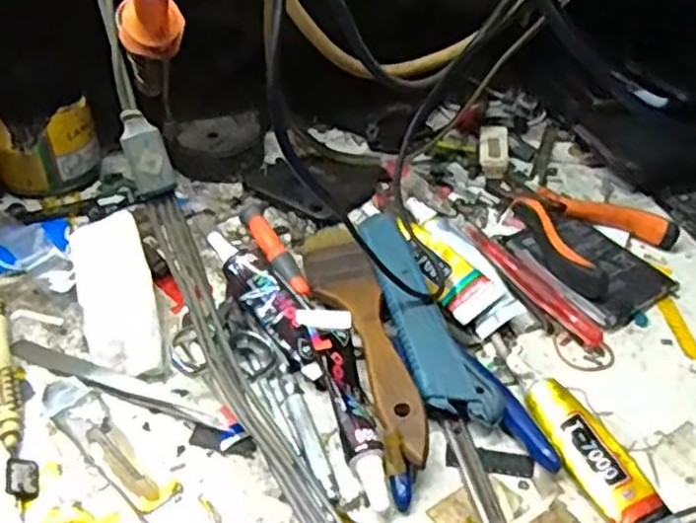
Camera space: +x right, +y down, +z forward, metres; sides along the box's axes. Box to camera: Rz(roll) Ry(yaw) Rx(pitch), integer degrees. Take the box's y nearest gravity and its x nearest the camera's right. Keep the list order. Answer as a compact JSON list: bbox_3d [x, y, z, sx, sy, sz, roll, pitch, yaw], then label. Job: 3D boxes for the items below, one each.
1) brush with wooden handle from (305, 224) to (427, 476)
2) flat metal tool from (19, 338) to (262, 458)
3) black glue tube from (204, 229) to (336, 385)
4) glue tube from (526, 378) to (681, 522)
[{"bbox_3d":[0.007,0.036,0.373,0.033,0.022,0.169,-8,42,-12],"label":"brush with wooden handle"},{"bbox_3d":[-0.107,0.061,0.354,0.140,0.004,0.021,18,43,18],"label":"flat metal tool"},{"bbox_3d":[-0.041,0.021,0.383,0.025,0.022,0.103,-21,46,-24],"label":"black glue tube"},{"bbox_3d":[0.110,0.089,0.322,0.024,0.019,0.082,-19,45,-23],"label":"glue tube"}]

